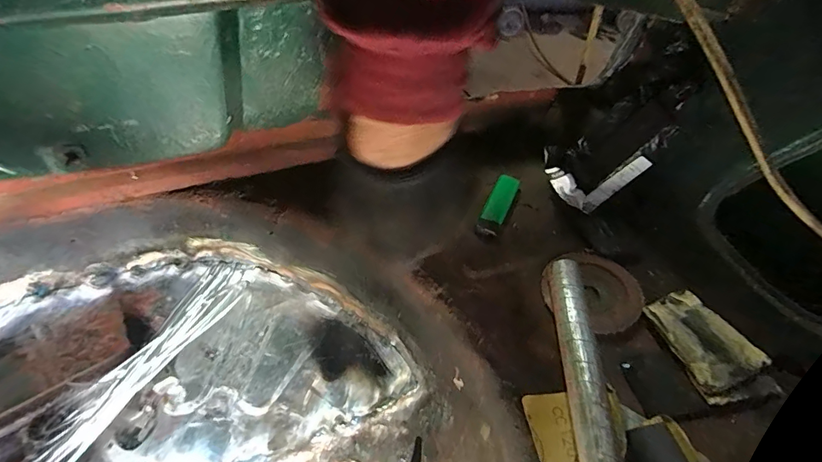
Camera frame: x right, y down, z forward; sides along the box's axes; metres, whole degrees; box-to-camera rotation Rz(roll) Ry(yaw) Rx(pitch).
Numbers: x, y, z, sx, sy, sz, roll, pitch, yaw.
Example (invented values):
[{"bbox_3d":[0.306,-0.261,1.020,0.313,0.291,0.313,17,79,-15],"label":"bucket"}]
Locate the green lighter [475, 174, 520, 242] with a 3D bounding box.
[{"bbox_3d":[0.086,-0.025,0.438,0.023,0.013,0.083,20,51,14],"label":"green lighter"}]

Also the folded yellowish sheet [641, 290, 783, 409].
[{"bbox_3d":[0.238,0.089,0.352,0.063,0.012,0.093,-11,50,-12],"label":"folded yellowish sheet"}]

